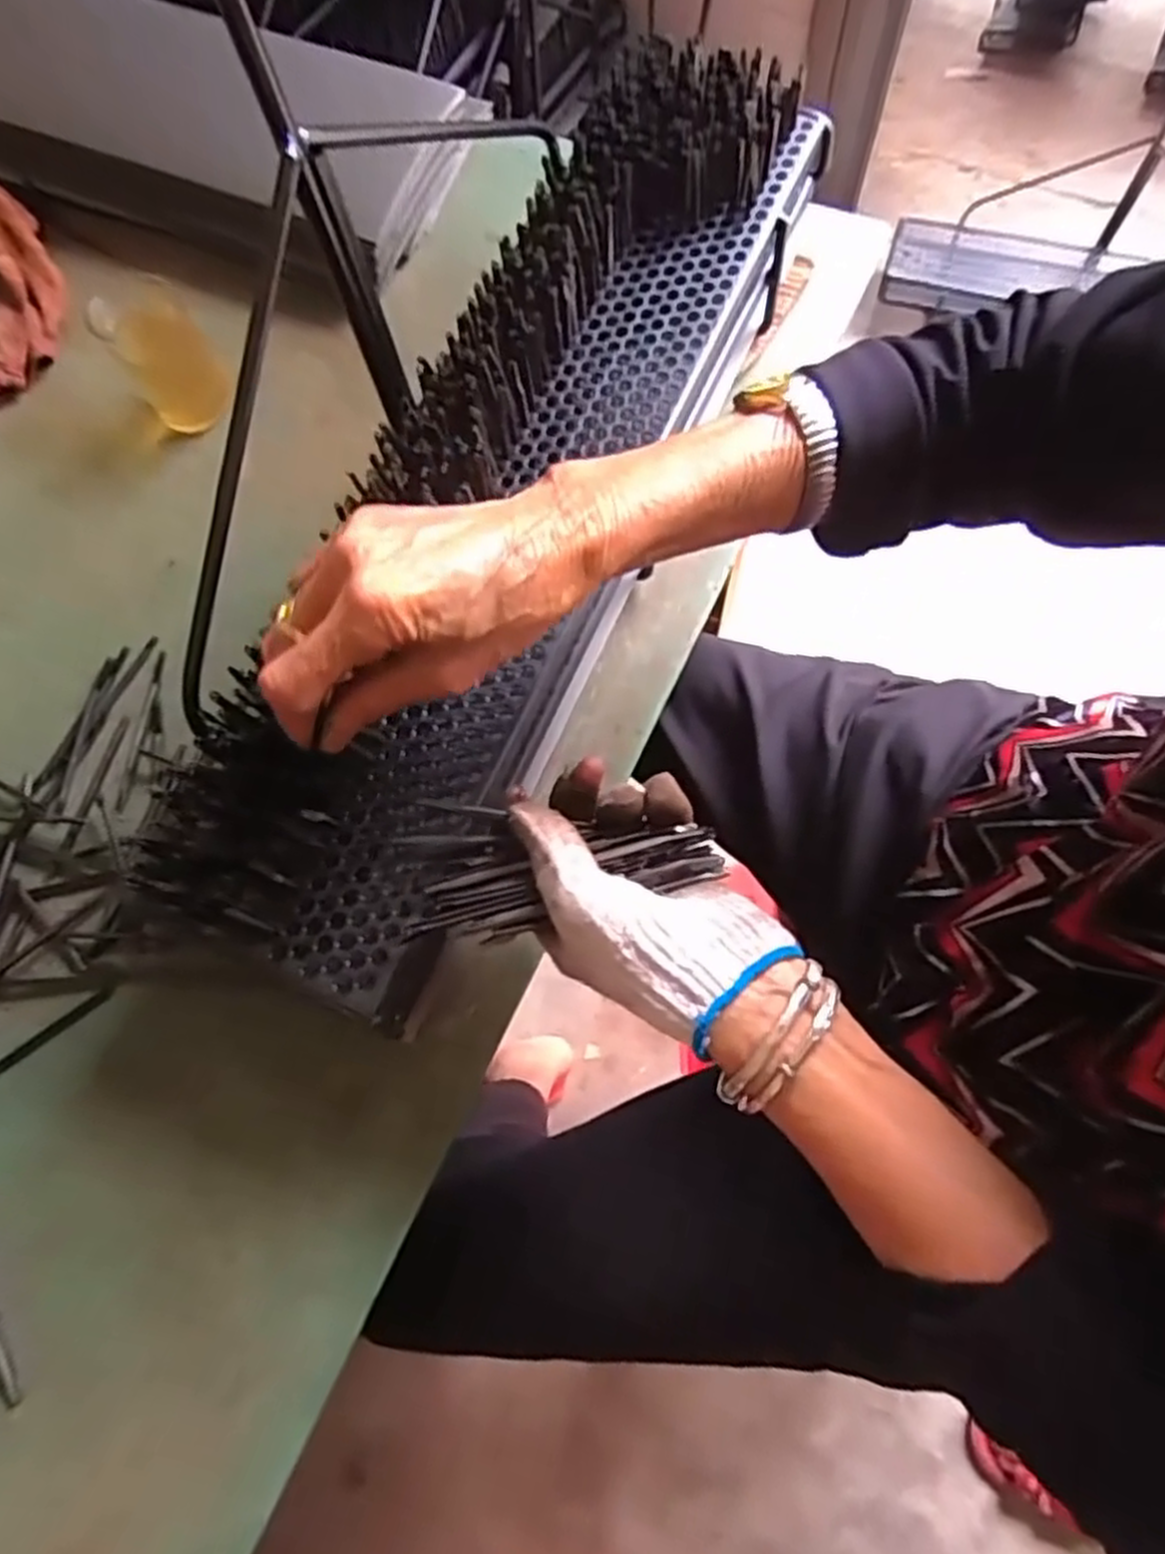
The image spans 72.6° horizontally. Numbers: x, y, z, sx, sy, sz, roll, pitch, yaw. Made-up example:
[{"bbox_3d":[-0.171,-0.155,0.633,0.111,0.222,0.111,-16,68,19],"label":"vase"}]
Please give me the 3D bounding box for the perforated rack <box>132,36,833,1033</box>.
[{"bbox_3d":[-0.026,-0.160,0.426,0.152,0.074,0.569,21,77,9],"label":"perforated rack"}]

